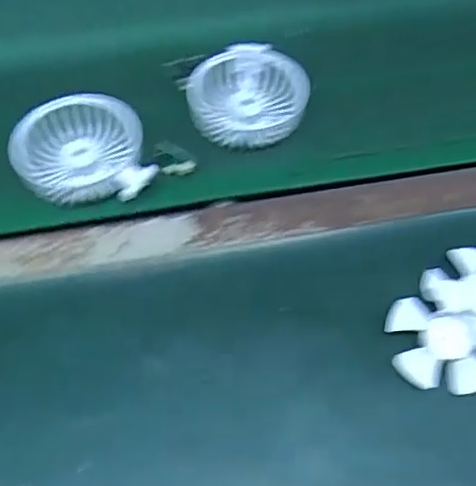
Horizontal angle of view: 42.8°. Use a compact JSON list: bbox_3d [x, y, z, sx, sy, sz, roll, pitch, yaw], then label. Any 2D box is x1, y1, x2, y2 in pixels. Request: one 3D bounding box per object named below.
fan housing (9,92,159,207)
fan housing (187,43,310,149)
[{"bbox_3d":[-0.116,-0.075,0.472,0.105,0.027,0.092,6,59,2],"label":"fan housing"},{"bbox_3d":[0.009,-0.126,0.507,0.094,0.029,0.094,0,59,-1],"label":"fan housing"}]

